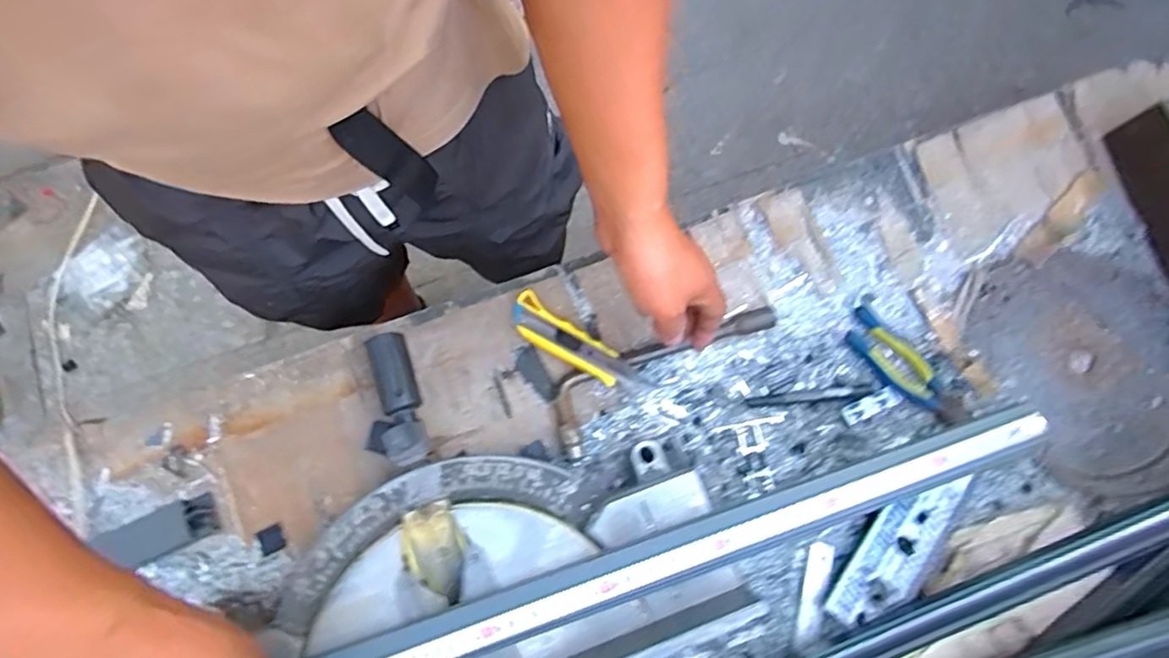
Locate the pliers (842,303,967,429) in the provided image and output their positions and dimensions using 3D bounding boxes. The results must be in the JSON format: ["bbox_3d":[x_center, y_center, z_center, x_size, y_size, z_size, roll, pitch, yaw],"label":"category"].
[{"bbox_3d":[0.335,0.043,0.648,0.047,0.012,0.147,-43,81,-10],"label":"pliers"}]

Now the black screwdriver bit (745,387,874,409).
[{"bbox_3d":[0.231,0.069,0.639,0.128,0.007,0.011,-6,77,-3],"label":"black screwdriver bit"}]

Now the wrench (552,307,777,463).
[{"bbox_3d":[0.079,0.041,0.641,0.255,0.027,0.074,-28,79,-7],"label":"wrench"}]

